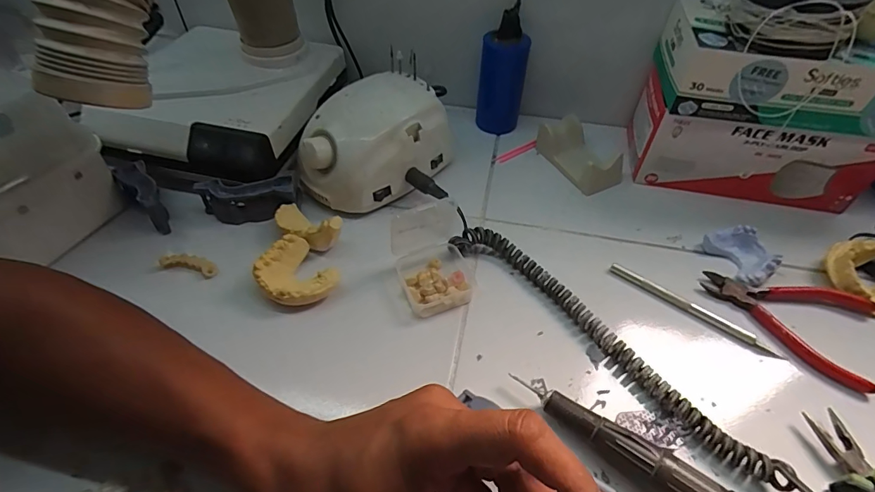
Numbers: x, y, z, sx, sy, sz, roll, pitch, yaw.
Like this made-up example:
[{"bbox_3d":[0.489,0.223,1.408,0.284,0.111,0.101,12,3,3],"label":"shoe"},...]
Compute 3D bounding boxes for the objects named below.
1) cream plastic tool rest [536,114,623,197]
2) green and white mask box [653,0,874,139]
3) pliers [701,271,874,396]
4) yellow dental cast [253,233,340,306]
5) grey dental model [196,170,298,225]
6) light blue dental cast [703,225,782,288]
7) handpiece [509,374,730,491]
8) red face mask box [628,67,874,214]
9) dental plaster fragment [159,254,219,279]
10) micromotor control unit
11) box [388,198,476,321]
[{"bbox_3d":[0.154,-0.103,0.490,0.065,0.030,0.097,-20,52,-18],"label":"cream plastic tool rest"},{"bbox_3d":[0.316,-0.162,0.397,0.216,0.064,0.110,9,49,7],"label":"green and white mask box"},{"bbox_3d":[0.278,0.055,0.357,0.121,0.010,0.084,23,52,18],"label":"pliers"},{"bbox_3d":[-0.113,0.024,0.356,0.059,0.029,0.050,36,57,26],"label":"yellow dental cast"},{"bbox_3d":[-0.175,-0.041,0.419,0.086,0.037,0.029,-8,49,-9],"label":"grey dental model"},{"bbox_3d":[0.269,0.007,0.390,0.039,0.019,0.056,-10,50,-10],"label":"light blue dental cast"},{"bbox_3d":[0.133,0.137,0.268,0.181,0.029,0.021,33,55,24],"label":"handpiece"},{"bbox_3d":[0.304,-0.114,0.453,0.208,0.074,0.110,7,49,5],"label":"red face mask box"},{"bbox_3d":[-0.211,0.015,0.383,0.050,0.010,0.014,10,49,7],"label":"dental plaster fragment"},{"bbox_3d":[-0.064,-0.103,0.440,0.093,0.077,0.144,36,57,26],"label":"micromotor control unit"},{"bbox_3d":[-0.004,0.007,0.367,0.062,0.041,0.087,-10,50,-10],"label":"box"}]

